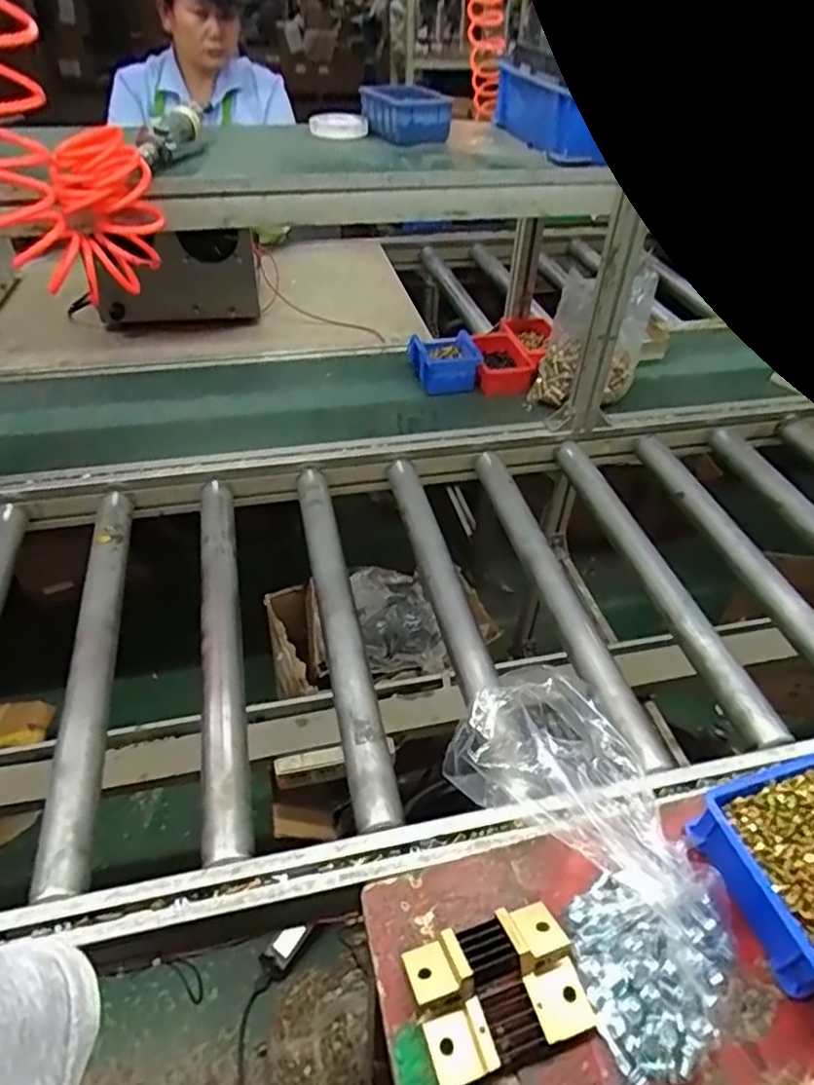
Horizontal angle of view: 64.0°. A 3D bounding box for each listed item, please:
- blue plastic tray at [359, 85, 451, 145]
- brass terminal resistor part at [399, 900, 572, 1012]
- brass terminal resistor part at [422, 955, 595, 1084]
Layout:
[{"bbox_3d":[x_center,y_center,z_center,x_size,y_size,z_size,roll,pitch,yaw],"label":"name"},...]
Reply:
[{"bbox_3d":[-0.008,-0.654,0.992,0.117,0.053,0.153,-9,45,-11],"label":"blue plastic tray"},{"bbox_3d":[0.062,0.320,0.512,0.125,0.034,0.050,-12,45,-14],"label":"brass terminal resistor part"},{"bbox_3d":[0.077,0.355,0.481,0.124,0.024,0.045,-14,46,-15],"label":"brass terminal resistor part"}]

